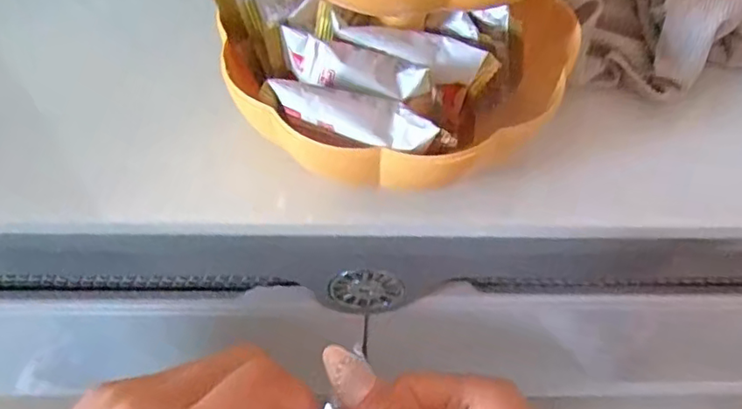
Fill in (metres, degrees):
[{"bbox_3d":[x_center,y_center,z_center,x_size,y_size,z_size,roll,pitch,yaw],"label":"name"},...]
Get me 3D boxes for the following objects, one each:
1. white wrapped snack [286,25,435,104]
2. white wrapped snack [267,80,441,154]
[{"bbox_3d":[-0.008,-0.064,0.281,0.071,0.018,0.023,15,58,8],"label":"white wrapped snack"},{"bbox_3d":[-0.006,-0.042,0.263,0.071,0.017,0.020,13,58,7],"label":"white wrapped snack"}]

